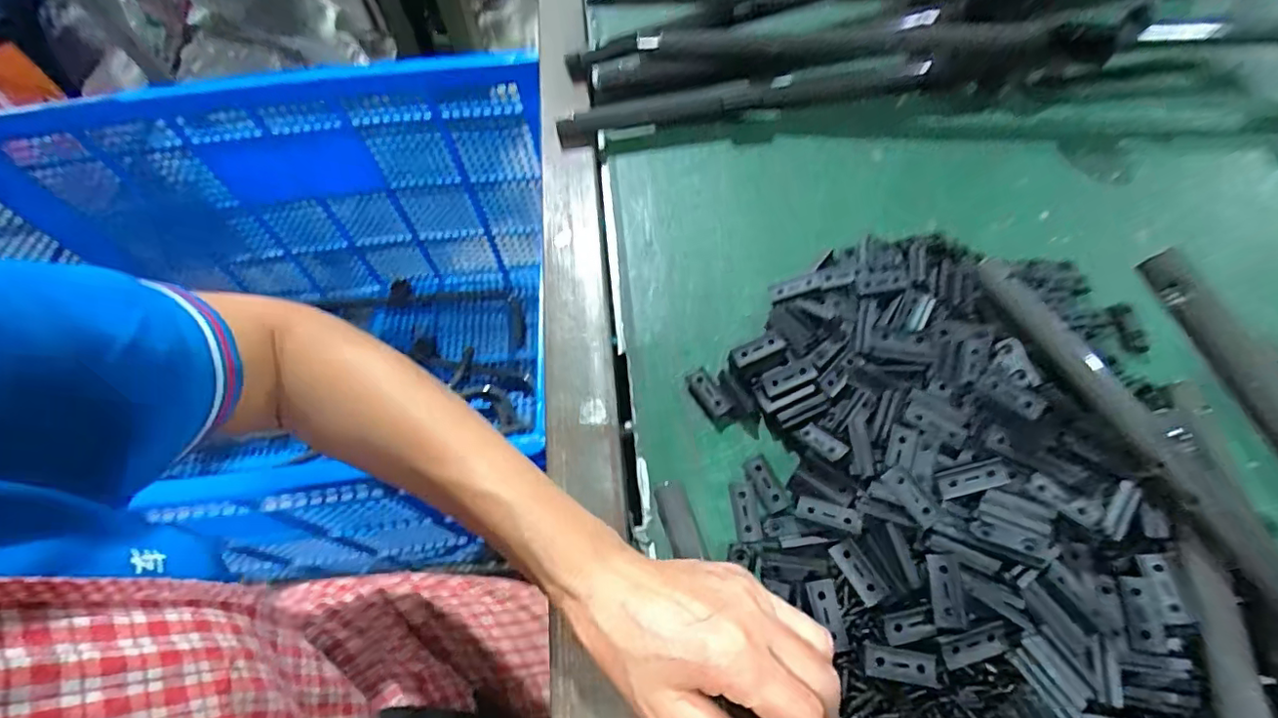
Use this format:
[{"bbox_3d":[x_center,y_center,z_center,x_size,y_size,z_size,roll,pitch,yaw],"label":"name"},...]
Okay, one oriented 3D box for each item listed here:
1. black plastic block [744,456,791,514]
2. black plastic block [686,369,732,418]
[{"bbox_3d":[0.077,0.076,0.343,0.015,0.004,0.033,-25,63,-11],"label":"black plastic block"},{"bbox_3d":[0.045,0.022,0.374,0.015,0.006,0.034,-30,64,-13],"label":"black plastic block"}]

